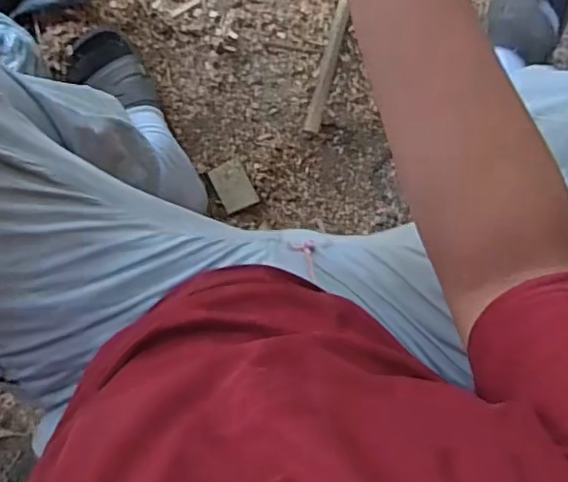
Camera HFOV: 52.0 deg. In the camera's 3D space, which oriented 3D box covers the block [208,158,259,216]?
[{"bbox_3d":[-0.073,-0.078,0.841,0.049,0.018,0.070,-26,99,-4],"label":"block"}]

